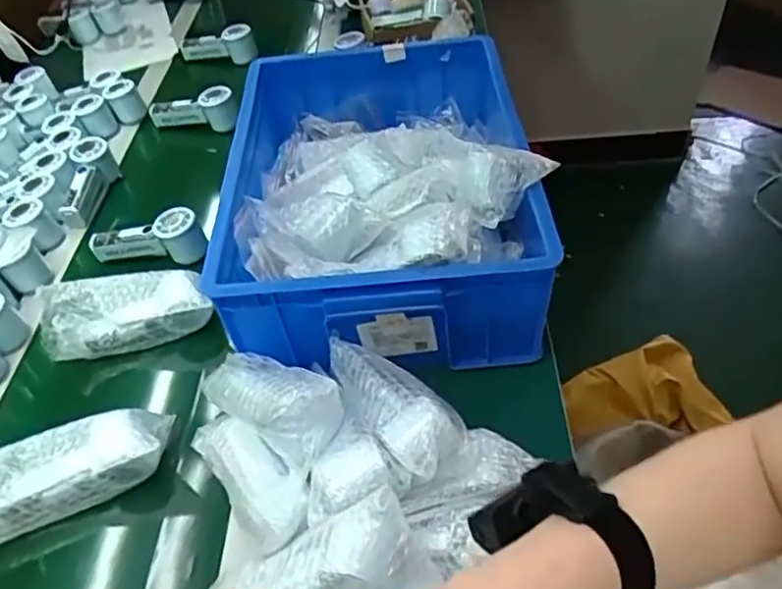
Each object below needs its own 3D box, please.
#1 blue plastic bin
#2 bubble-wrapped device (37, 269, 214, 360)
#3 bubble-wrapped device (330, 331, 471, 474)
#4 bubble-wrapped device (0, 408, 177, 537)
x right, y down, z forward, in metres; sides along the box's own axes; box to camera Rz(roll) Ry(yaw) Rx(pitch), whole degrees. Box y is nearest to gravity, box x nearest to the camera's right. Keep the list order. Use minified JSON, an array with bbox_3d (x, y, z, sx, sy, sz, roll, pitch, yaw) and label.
[{"bbox_3d":[-0.013,-0.140,0.777,0.334,0.163,0.457,-5,47,2],"label":"blue plastic bin"},{"bbox_3d":[-0.318,0.018,0.769,0.196,0.068,0.065,-10,47,-3],"label":"bubble-wrapped device"},{"bbox_3d":[-0.010,0.095,0.584,0.069,0.044,0.179,-36,53,-25],"label":"bubble-wrapped device"},{"bbox_3d":[-0.326,0.180,0.632,0.211,0.063,0.074,-20,48,-12],"label":"bubble-wrapped device"}]

